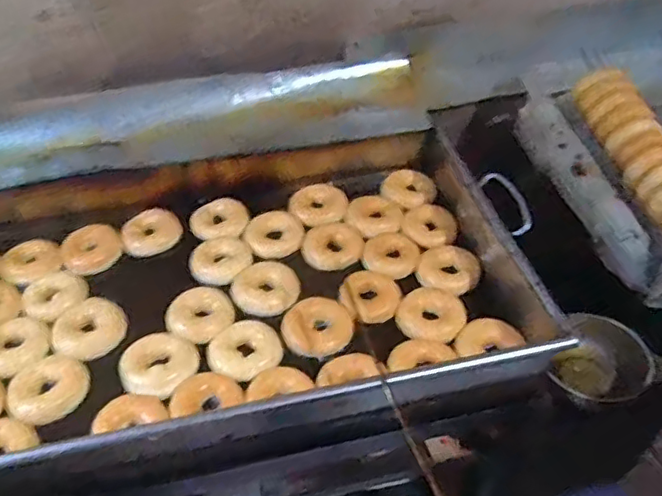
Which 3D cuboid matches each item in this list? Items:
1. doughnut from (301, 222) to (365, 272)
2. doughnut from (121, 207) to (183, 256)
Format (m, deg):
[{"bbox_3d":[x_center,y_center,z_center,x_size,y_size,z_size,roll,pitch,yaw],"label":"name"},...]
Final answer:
[{"bbox_3d":[0.003,-0.002,0.933,0.092,0.027,0.080,-6,41,-7],"label":"doughnut"},{"bbox_3d":[-0.287,-0.027,0.954,0.091,0.025,0.083,-16,44,-18],"label":"doughnut"}]

